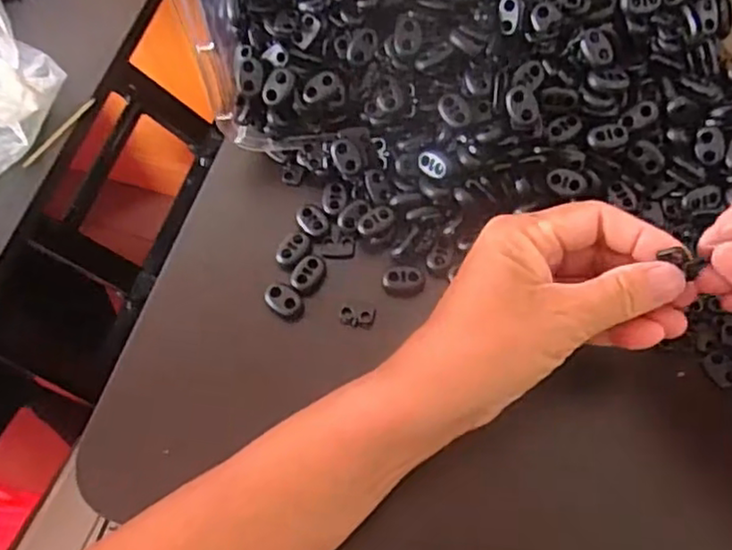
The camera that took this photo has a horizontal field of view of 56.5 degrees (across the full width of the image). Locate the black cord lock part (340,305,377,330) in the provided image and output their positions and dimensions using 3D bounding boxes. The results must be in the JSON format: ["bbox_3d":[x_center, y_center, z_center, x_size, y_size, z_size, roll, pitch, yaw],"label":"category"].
[{"bbox_3d":[-0.004,0.022,0.359,0.018,0.006,0.012,8,67,6],"label":"black cord lock part"}]

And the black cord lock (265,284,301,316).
[{"bbox_3d":[-0.044,0.013,0.360,0.019,0.007,0.014,36,73,17],"label":"black cord lock"}]

